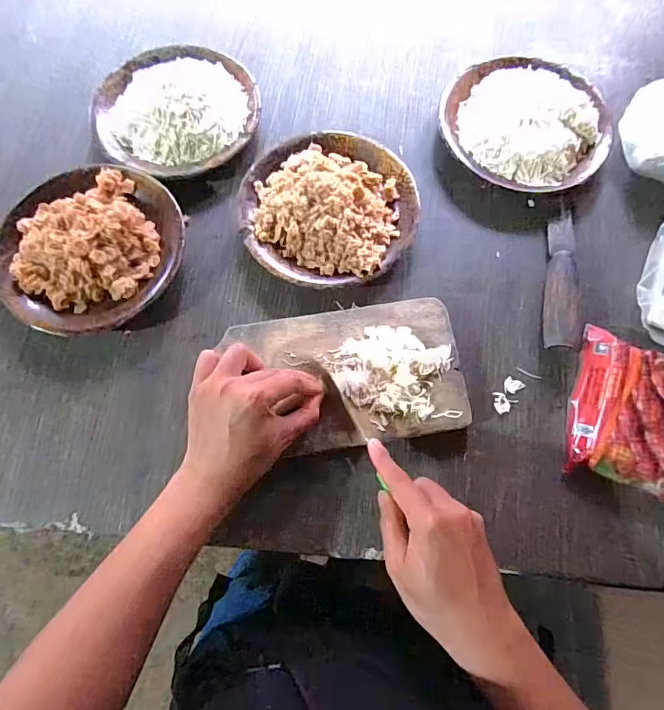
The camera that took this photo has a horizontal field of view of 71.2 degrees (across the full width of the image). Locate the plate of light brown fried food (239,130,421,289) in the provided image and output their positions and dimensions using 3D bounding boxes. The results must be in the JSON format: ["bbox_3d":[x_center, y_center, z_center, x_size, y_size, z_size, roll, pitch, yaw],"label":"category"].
[{"bbox_3d":[-0.003,-0.157,0.482,0.178,0.056,0.179,0,73,0],"label":"plate of light brown fried food"}]

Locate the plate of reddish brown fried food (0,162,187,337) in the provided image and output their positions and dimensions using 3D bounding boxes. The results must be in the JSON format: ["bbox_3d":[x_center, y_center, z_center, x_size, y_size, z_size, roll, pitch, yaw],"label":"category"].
[{"bbox_3d":[-0.243,-0.110,0.472,0.176,0.042,0.180,0,73,0],"label":"plate of reddish brown fried food"}]

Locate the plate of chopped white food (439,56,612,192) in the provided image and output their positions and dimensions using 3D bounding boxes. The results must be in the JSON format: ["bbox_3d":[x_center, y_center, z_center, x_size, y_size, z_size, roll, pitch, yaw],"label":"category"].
[{"bbox_3d":[0.217,-0.259,0.520,0.180,0.044,0.164,0,73,0],"label":"plate of chopped white food"}]

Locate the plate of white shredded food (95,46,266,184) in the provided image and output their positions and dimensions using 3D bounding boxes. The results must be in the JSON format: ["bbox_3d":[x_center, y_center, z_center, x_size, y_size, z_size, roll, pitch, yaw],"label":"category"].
[{"bbox_3d":[-0.176,-0.279,0.522,0.177,0.050,0.173,0,73,0],"label":"plate of white shredded food"}]

